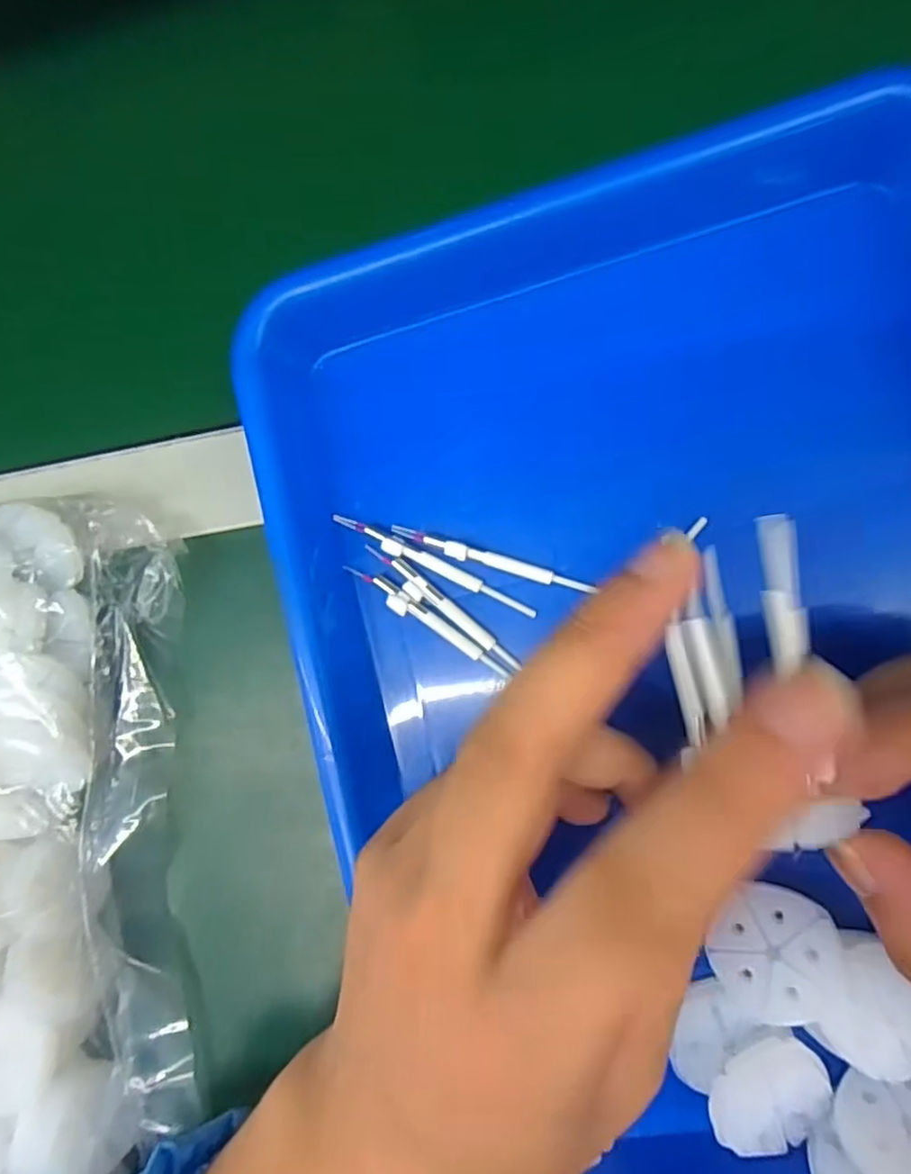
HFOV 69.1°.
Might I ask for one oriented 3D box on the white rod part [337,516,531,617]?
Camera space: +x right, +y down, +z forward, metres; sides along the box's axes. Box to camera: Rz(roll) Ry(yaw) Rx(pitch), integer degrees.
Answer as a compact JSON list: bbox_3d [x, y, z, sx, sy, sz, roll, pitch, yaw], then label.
[{"bbox_3d":[-0.008,-0.008,0.241,0.080,0.008,0.006,26,92,9],"label":"white rod part"}]

